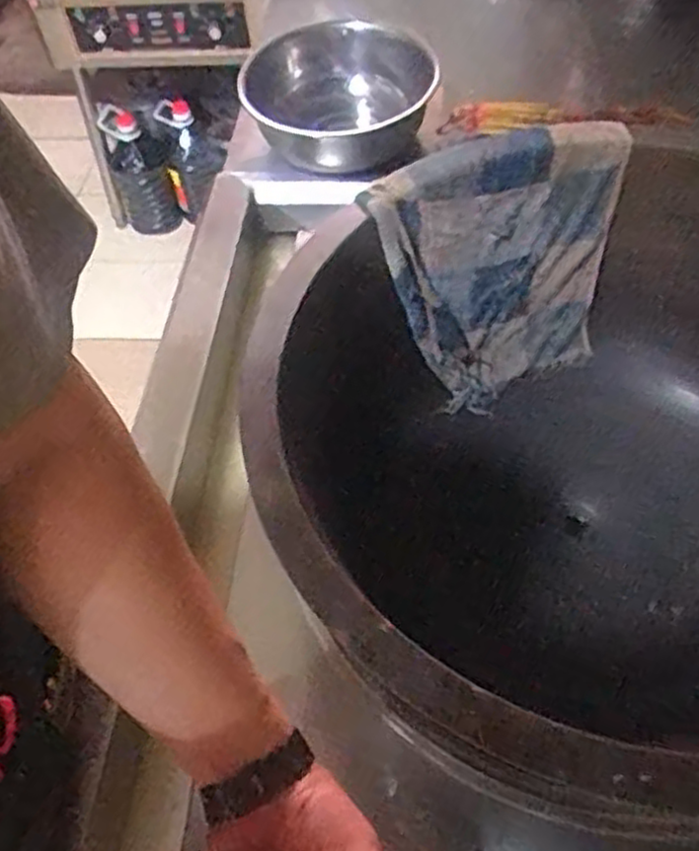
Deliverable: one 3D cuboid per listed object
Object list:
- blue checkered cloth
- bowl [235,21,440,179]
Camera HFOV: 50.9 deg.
[{"bbox_3d":[0.178,-0.170,0.839,0.273,0.304,0.055,-19,38,-3],"label":"blue checkered cloth"},{"bbox_3d":[-0.016,-0.424,0.973,0.259,0.120,0.219,23,59,19],"label":"bowl"}]

